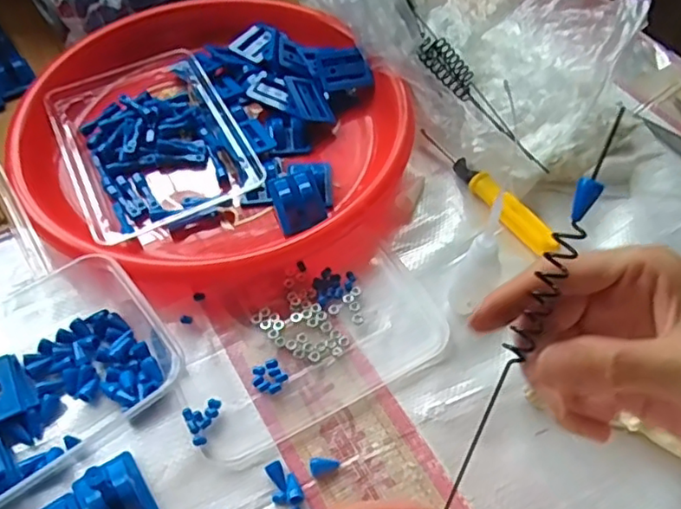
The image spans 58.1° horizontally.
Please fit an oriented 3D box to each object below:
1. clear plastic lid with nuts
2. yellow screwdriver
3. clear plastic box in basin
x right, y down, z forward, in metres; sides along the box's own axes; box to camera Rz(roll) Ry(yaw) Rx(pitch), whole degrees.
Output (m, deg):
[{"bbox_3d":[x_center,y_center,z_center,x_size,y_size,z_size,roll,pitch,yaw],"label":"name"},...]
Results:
[{"bbox_3d":[-0.020,0.054,0.390,0.168,0.006,0.099,-27,58,-17],"label":"clear plastic lid with nuts"},{"bbox_3d":[0.106,-0.049,0.451,0.015,0.020,0.140,-26,57,-16],"label":"yellow screwdriver"},{"bbox_3d":[-0.147,-0.086,0.471,0.126,0.033,0.169,-26,57,-17],"label":"clear plastic box in basin"}]

